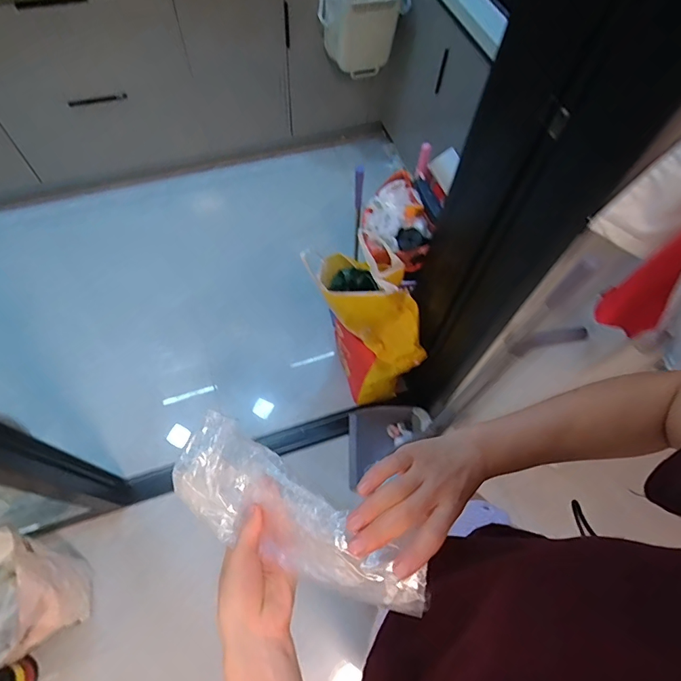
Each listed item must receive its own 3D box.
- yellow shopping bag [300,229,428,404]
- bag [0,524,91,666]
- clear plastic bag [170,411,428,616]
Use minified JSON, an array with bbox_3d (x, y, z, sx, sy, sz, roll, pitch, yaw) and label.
[{"bbox_3d":[0.093,-0.013,1.301,0.248,0.619,0.230,-27,46,-16],"label":"yellow shopping bag"},{"bbox_3d":[-0.822,0.629,1.069,0.264,0.345,0.299,6,62,0],"label":"bag"},{"bbox_3d":[-0.048,0.160,0.386,0.255,0.048,0.087,23,62,30],"label":"clear plastic bag"}]

